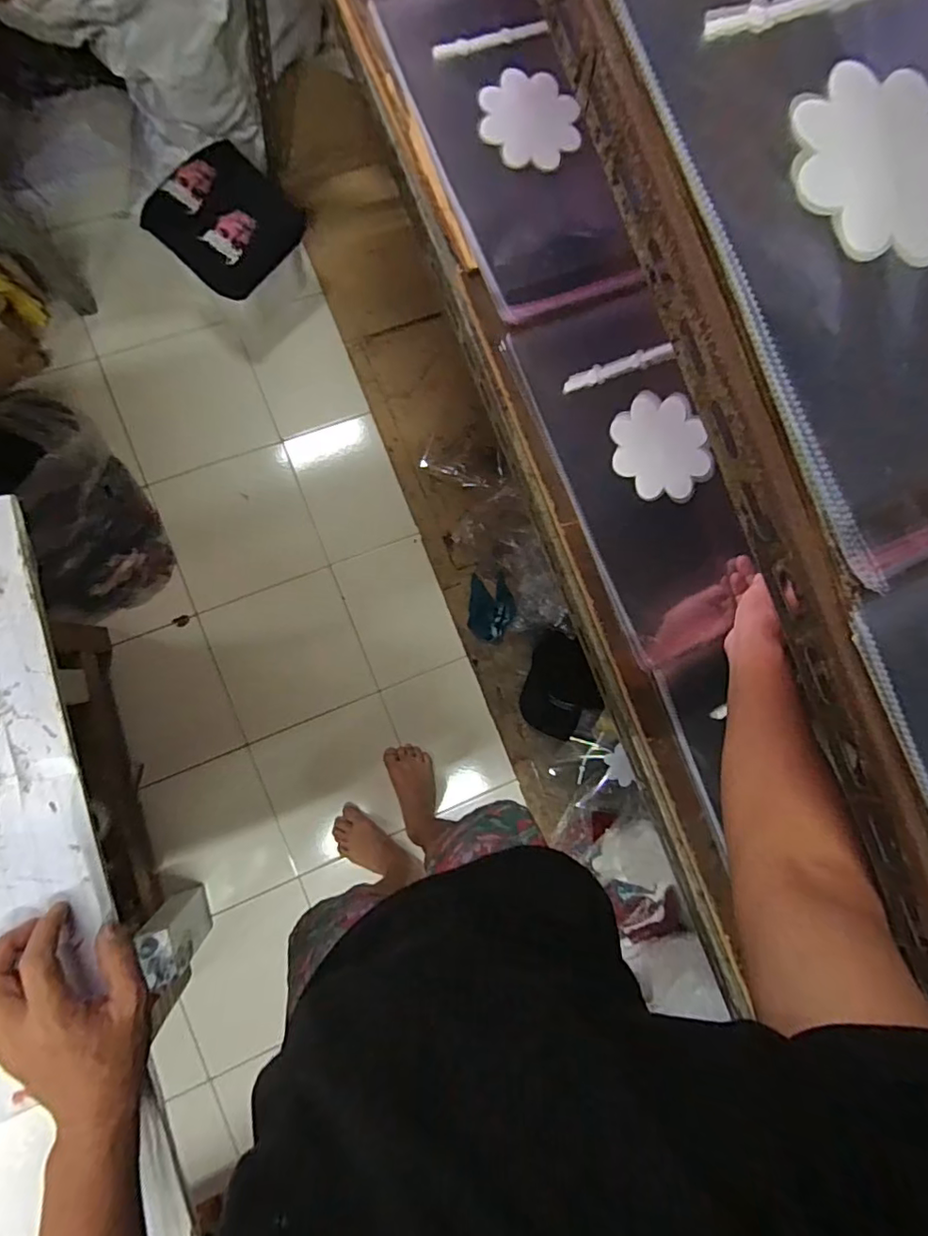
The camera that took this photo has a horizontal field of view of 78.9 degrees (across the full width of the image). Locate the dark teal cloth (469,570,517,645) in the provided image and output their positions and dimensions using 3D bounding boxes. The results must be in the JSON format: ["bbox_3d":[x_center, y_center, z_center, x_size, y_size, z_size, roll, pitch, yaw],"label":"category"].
[{"bbox_3d":[0.064,-0.023,1.275,0.103,0.008,0.150,2,84,11],"label":"dark teal cloth"}]

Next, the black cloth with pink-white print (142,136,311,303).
[{"bbox_3d":[-0.481,-0.802,1.127,0.249,0.063,0.242,39,82,-3],"label":"black cloth with pink-white print"}]

